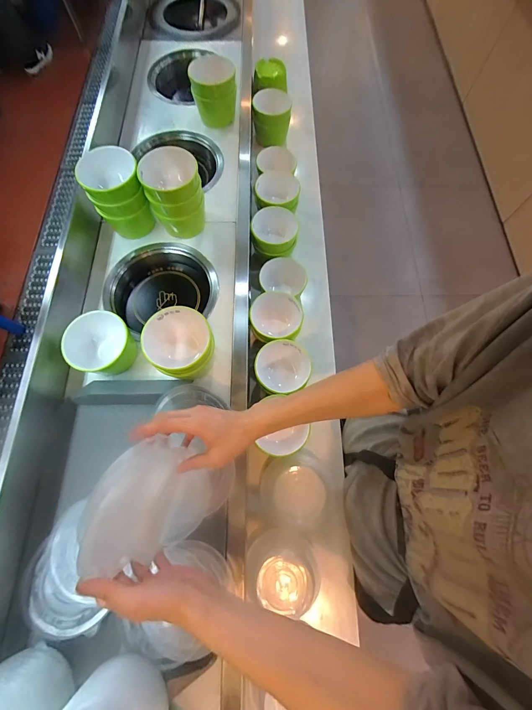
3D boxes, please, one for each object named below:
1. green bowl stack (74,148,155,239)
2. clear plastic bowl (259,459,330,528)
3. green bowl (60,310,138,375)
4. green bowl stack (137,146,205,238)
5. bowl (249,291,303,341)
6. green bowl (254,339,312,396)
[{"bbox_3d":[-0.293,-0.322,0.623,0.100,0.129,0.089,-19,71,-7],"label":"green bowl stack"},{"bbox_3d":[0.048,0.251,0.564,0.113,0.056,0.105,15,71,5],"label":"clear plastic bowl"},{"bbox_3d":[-0.291,-0.016,0.549,0.095,0.067,0.106,33,73,11],"label":"green bowl"},{"bbox_3d":[-0.182,-0.321,0.629,0.103,0.133,0.101,-5,70,-2],"label":"green bowl stack"},{"bbox_3d":[0.021,-0.075,0.660,0.105,0.055,0.103,0,70,0],"label":"bowl"},{"bbox_3d":[0.033,0.030,0.621,0.108,0.054,0.110,0,70,0],"label":"green bowl"}]

